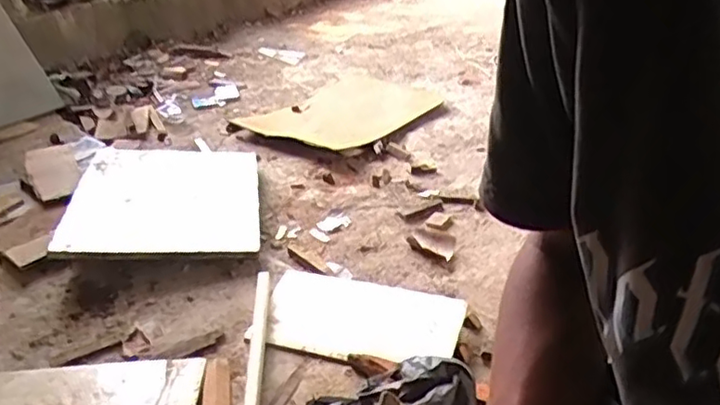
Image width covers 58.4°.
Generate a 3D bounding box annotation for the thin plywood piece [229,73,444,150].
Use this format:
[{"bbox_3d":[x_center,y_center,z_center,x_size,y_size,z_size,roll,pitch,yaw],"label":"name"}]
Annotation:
[{"bbox_3d":[-0.031,-0.288,1.978,0.388,0.010,0.592,23,39,34],"label":"thin plywood piece"}]

